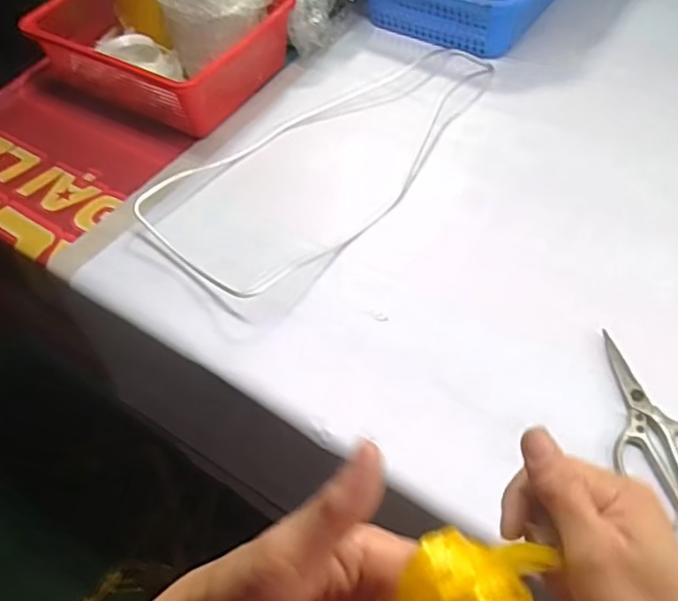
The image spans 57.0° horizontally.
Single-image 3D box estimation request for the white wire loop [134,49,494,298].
[{"bbox_3d":[0.018,-0.204,0.867,0.573,0.016,0.251,-32,56,-20],"label":"white wire loop"}]

